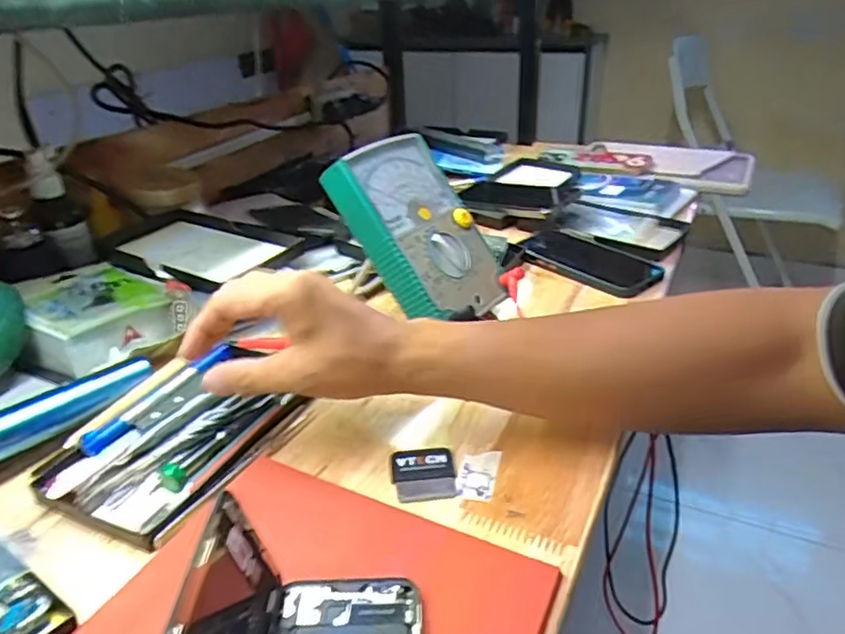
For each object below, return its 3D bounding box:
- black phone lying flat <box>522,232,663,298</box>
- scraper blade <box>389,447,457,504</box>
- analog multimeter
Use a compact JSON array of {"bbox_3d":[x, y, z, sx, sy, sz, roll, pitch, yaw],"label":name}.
[{"bbox_3d":[0.170,-0.061,0.632,0.077,0.011,0.156,-22,35,-33],"label":"black phone lying flat"},{"bbox_3d":[0.001,0.097,0.376,0.039,0.004,0.041,-5,29,-6],"label":"scraper blade"},{"bbox_3d":[0.000,-0.072,0.510,0.108,0.163,0.033,-36,1,-42],"label":"analog multimeter"}]

